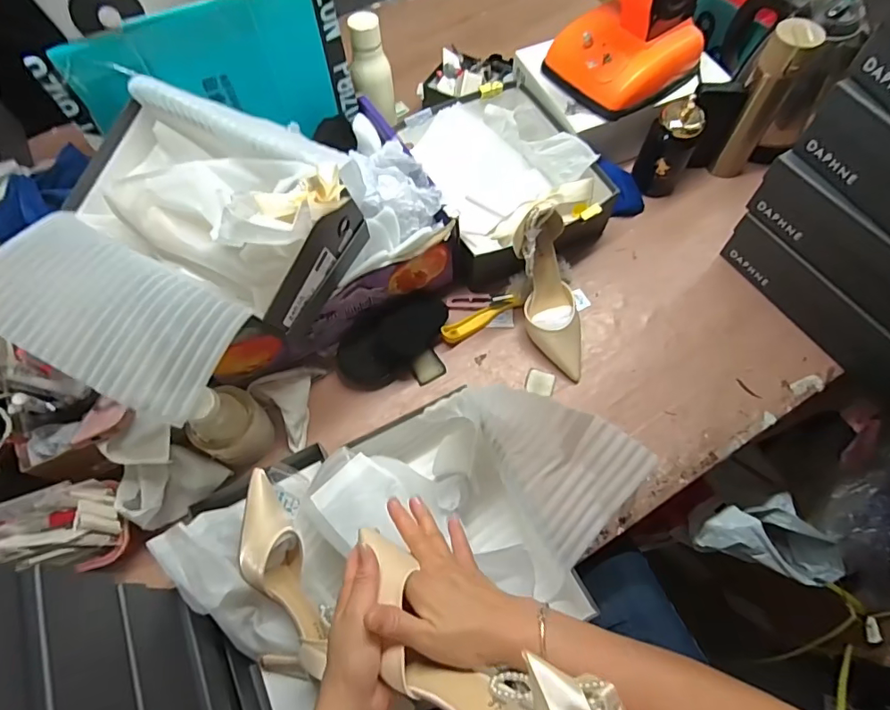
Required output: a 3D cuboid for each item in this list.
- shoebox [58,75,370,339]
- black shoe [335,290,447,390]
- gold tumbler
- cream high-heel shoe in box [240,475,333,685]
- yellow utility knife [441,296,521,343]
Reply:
[{"bbox_3d":[-0.271,-0.185,0.590,0.315,0.139,0.190,27,69,13],"label":"shoebox"},{"bbox_3d":[-0.075,-0.027,0.743,0.181,0.042,0.091,-38,70,-14],"label":"black shoe"},{"bbox_3d":[0.492,-0.390,0.791,0.070,0.238,0.052,27,69,13],"label":"gold tumbler"},{"bbox_3d":[-0.203,0.253,0.594,0.075,0.097,0.226,-19,82,-7],"label":"cream high-heel shoe in box"},{"bbox_3d":[0.055,-0.057,0.769,0.132,0.021,0.028,-28,78,-13],"label":"yellow utility knife"}]

